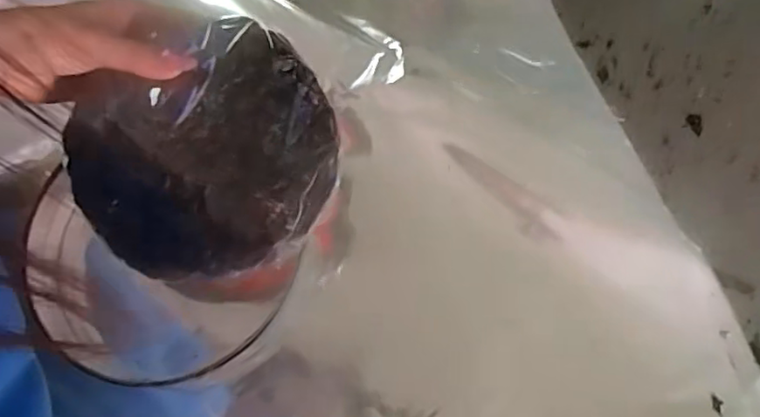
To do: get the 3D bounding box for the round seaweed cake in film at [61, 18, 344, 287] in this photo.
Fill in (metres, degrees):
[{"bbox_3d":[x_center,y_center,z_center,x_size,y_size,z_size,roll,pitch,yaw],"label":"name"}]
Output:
[{"bbox_3d":[-0.106,-0.031,0.389,0.160,0.044,0.151,1,74,-2],"label":"round seaweed cake in film"}]

